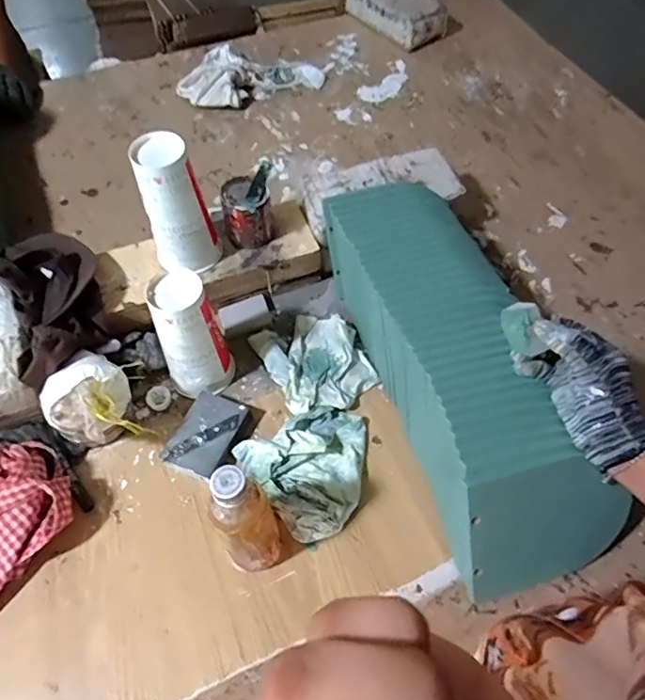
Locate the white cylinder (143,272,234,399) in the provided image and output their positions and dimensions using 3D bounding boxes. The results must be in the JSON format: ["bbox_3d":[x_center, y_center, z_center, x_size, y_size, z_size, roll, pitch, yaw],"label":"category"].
[{"bbox_3d":[-0.157,-0.015,0.631,0.079,0.158,0.073,-17,58,-10],"label":"white cylinder"}]

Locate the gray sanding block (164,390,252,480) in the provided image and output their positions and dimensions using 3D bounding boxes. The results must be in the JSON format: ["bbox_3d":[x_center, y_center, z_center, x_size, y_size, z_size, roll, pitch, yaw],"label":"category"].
[{"bbox_3d":[-0.135,0.103,0.633,0.074,0.032,0.099,15,58,11],"label":"gray sanding block"}]

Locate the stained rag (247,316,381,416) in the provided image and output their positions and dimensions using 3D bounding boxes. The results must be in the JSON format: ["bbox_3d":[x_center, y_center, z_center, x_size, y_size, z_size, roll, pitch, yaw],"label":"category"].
[{"bbox_3d":[-0.008,0.009,0.690,0.129,0.029,0.159,-23,59,-13],"label":"stained rag"}]

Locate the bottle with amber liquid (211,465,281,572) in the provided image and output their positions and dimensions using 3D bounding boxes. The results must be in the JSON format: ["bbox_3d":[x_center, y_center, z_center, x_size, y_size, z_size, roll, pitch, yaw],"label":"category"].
[{"bbox_3d":[-0.069,0.161,0.496,0.052,0.169,0.057,-23,59,-14],"label":"bottle with amber liquid"}]

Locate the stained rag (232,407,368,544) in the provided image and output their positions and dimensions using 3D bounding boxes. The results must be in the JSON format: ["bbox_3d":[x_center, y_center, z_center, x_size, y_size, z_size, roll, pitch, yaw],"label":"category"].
[{"bbox_3d":[-0.004,0.124,0.599,0.145,0.033,0.139,-35,63,-20],"label":"stained rag"}]

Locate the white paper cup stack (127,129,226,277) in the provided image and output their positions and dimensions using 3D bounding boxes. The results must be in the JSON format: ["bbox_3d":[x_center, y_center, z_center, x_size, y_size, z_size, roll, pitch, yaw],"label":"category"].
[{"bbox_3d":[-0.179,-0.176,0.648,0.077,0.160,0.068,-17,58,-10],"label":"white paper cup stack"}]

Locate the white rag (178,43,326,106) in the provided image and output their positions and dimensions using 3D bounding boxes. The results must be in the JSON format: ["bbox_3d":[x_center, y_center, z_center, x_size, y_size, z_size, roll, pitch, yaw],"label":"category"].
[{"bbox_3d":[-0.145,-0.544,1.029,0.264,0.059,0.137,-24,60,-14],"label":"white rag"}]

